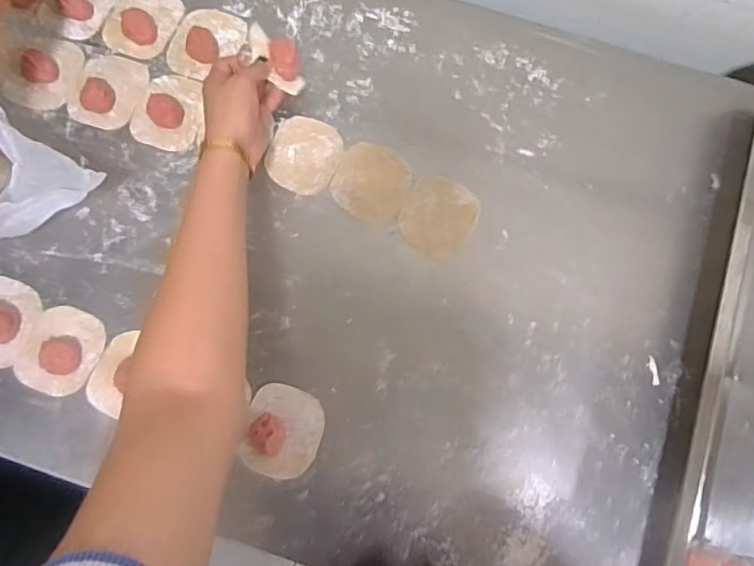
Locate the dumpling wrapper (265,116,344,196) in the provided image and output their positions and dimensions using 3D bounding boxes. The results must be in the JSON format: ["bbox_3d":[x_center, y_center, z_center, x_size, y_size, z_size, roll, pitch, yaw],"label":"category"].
[{"bbox_3d":[-0.077,-0.135,0.579,0.074,0.006,0.079,0,79,-1],"label":"dumpling wrapper"}]

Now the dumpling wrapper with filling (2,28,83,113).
[{"bbox_3d":[-0.365,-0.231,0.592,0.080,0.017,0.083,0,79,-1],"label":"dumpling wrapper with filling"}]

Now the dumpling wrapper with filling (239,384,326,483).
[{"bbox_3d":[-0.089,0.141,0.514,0.070,0.024,0.082,10,79,1],"label":"dumpling wrapper with filling"}]

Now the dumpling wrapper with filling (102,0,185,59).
[{"bbox_3d":[-0.263,-0.294,0.607,0.074,0.015,0.084,19,79,3],"label":"dumpling wrapper with filling"}]

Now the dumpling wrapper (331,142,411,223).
[{"bbox_3d":[-0.006,-0.105,0.571,0.077,0.004,0.079,23,79,4],"label":"dumpling wrapper"}]

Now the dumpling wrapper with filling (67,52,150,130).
[{"bbox_3d":[-0.293,-0.210,0.584,0.068,0.020,0.084,15,79,2],"label":"dumpling wrapper with filling"}]

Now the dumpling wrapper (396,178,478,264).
[{"bbox_3d":[0.063,-0.069,0.564,0.074,0.004,0.080,27,80,5],"label":"dumpling wrapper"}]

